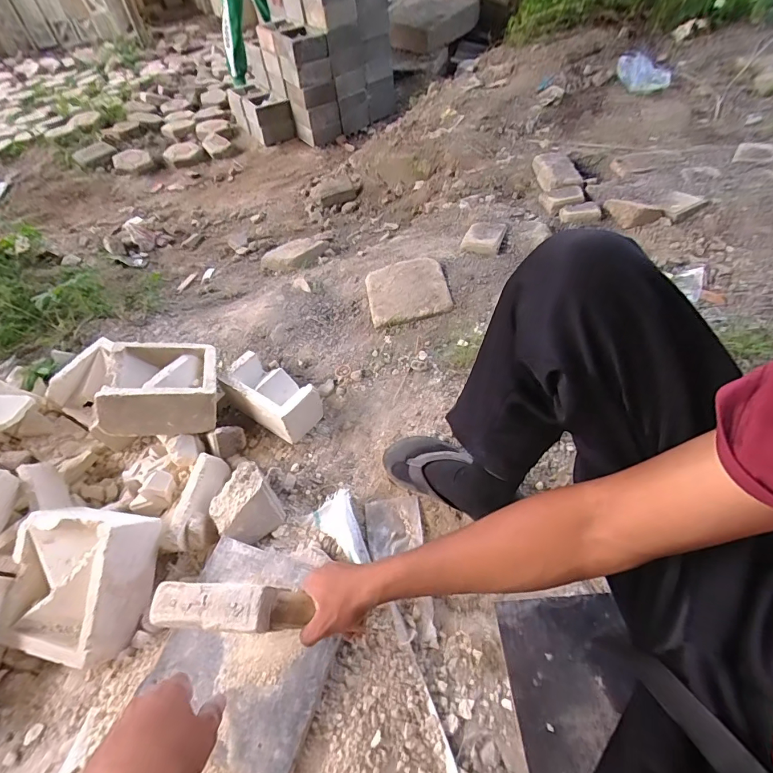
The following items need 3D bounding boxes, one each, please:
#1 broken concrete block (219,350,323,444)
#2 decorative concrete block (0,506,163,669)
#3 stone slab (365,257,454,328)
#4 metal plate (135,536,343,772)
[{"bbox_3d":[-0.247,0.020,0.893,0.197,0.093,0.103,26,59,23],"label":"broken concrete block"},{"bbox_3d":[-0.502,0.314,0.677,0.211,0.098,0.207,1,75,18],"label":"decorative concrete block"},{"bbox_3d":[0.053,-0.252,1.068,0.203,0.041,0.204,-10,52,-2],"label":"stone slab"},{"bbox_3d":[-0.198,0.369,0.596,0.245,0.014,0.246,10,54,18],"label":"metal plate"}]

